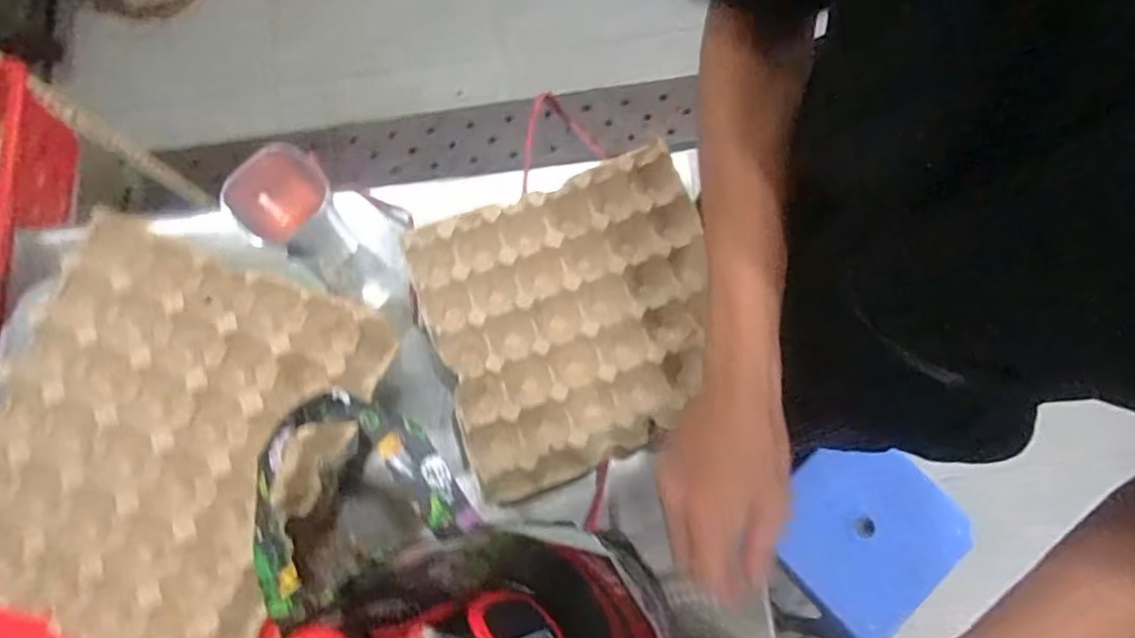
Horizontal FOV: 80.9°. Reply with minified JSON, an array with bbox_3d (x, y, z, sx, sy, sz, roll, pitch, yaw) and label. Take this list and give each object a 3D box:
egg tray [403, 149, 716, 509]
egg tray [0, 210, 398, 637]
[{"bbox_3d":[0.000,-0.009,0.668,0.286,0.045,0.295,-18,75,-3],"label":"egg tray"},{"bbox_3d":[-0.325,0.090,0.532,0.286,0.044,0.302,20,77,7],"label":"egg tray"}]

